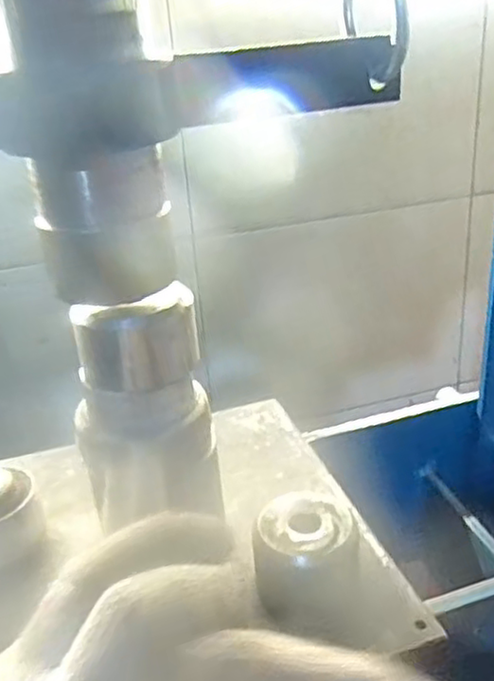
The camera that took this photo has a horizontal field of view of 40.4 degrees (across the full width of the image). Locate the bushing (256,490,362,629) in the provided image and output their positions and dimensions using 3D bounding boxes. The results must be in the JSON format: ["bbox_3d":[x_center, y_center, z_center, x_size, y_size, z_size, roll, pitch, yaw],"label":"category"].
[{"bbox_3d":[0.027,0.091,0.286,0.041,0.037,0.043,-3,25,2],"label":"bushing"}]

